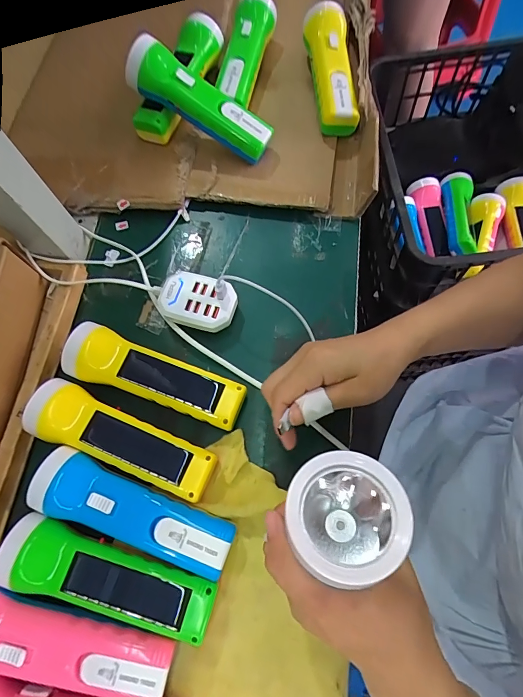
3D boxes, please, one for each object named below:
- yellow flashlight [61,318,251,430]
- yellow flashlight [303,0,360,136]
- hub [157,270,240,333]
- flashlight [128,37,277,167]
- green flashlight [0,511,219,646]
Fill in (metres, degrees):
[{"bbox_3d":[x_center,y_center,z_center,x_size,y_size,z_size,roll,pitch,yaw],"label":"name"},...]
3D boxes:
[{"bbox_3d":[-0.096,0.026,0.351,0.164,0.039,0.051,17,71,8],"label":"yellow flashlight"},{"bbox_3d":[0.085,-0.344,0.466,0.050,0.044,0.176,-4,70,3],"label":"yellow flashlight"},{"bbox_3d":[-0.063,-0.045,0.383,0.075,0.031,0.050,14,72,10],"label":"hub"},{"bbox_3d":[-0.065,-0.270,0.422,0.164,0.035,0.046,31,72,-8],"label":"flashlight"},{"bbox_3d":[-0.118,0.179,0.298,0.164,0.037,0.050,17,71,8],"label":"green flashlight"}]

